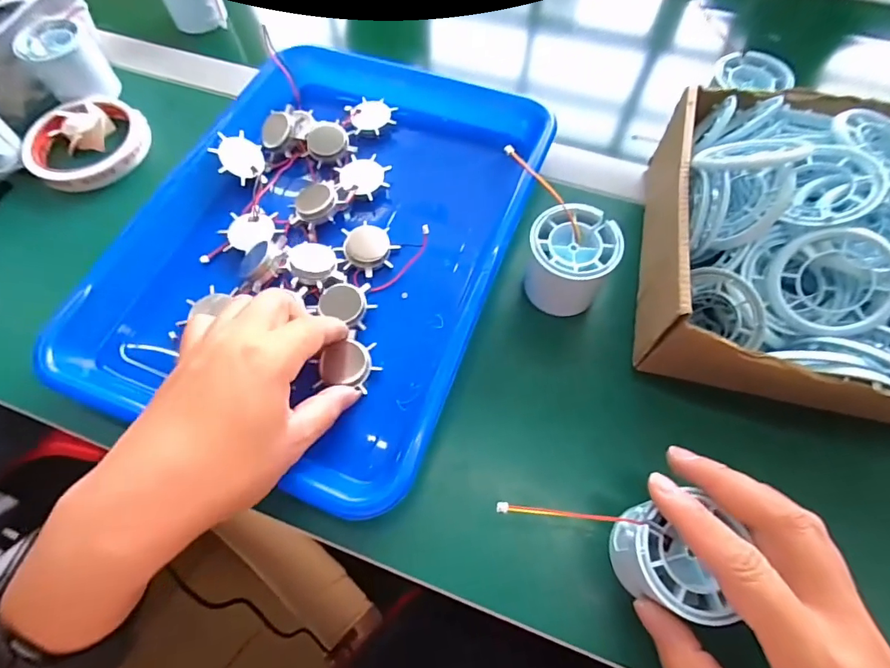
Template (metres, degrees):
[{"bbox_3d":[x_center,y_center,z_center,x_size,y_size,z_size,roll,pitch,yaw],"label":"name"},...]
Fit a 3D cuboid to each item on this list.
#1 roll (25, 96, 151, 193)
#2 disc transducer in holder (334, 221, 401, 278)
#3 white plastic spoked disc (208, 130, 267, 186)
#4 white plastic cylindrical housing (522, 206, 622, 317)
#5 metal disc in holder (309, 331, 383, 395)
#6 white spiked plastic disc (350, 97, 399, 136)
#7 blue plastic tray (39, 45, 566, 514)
[{"bbox_3d":[-0.298,-0.160,0.390,0.092,0.016,0.090,0,63,0],"label":"roll"},{"bbox_3d":[-0.055,-0.061,0.336,0.040,0.010,0.038,-29,66,-14],"label":"disc transducer in holder"},{"bbox_3d":[-0.159,-0.136,0.362,0.037,0.004,0.043,-8,78,-37],"label":"white plastic spoked disc"},{"bbox_3d":[0.080,-0.046,0.308,0.053,0.056,0.051,0,63,0],"label":"white plastic cylindrical housing"},{"bbox_3d":[-0.061,0.019,0.299,0.037,0.006,0.039,25,66,10],"label":"metal disc in holder"},{"bbox_3d":[-0.059,-0.179,0.392,0.037,0.012,0.038,0,63,0],"label":"white spiked plastic disc"},{"bbox_3d":[-0.081,-0.080,0.349,0.255,0.053,0.347,19,65,10],"label":"blue plastic tray"}]

